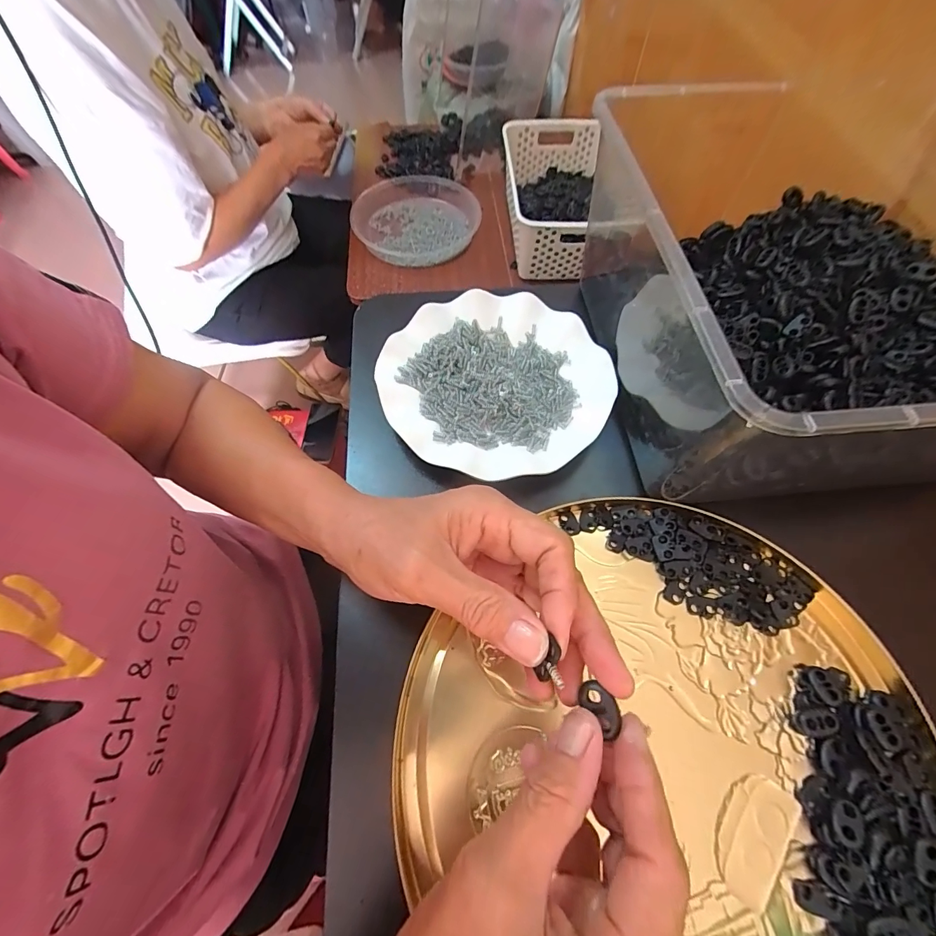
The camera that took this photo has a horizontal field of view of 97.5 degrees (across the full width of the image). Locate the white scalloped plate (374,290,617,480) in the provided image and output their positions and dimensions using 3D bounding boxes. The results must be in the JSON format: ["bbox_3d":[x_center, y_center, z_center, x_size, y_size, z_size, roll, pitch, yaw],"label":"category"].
[{"bbox_3d":[0.024,-0.076,0.341,0.179,0.016,0.180,0,63,0],"label":"white scalloped plate"}]

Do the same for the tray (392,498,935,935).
[{"bbox_3d":[0.126,0.161,0.232,0.290,0.016,0.284,0,63,0],"label":"tray"}]

